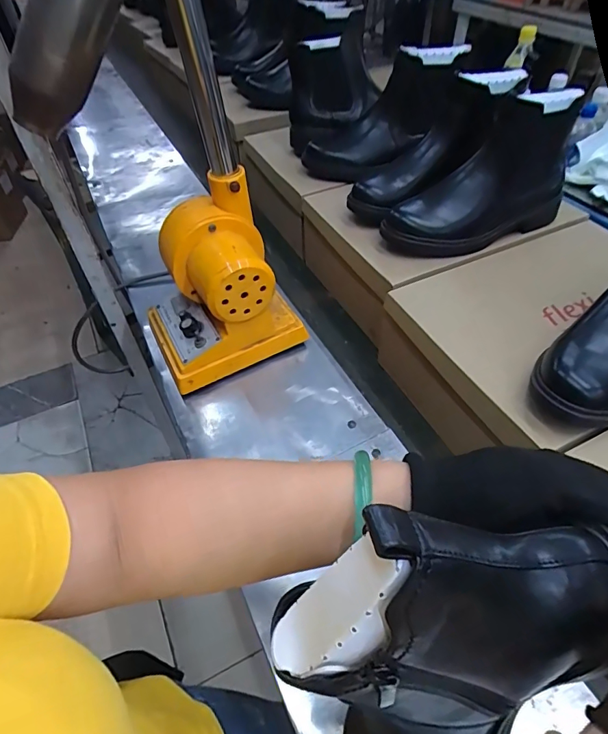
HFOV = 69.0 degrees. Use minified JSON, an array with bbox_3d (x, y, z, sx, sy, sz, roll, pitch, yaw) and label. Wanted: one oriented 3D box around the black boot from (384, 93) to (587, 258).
[{"bbox_3d":[0.226,-0.239,0.561,0.229,0.144,0.109,-27,54,-20],"label":"black boot"}]

